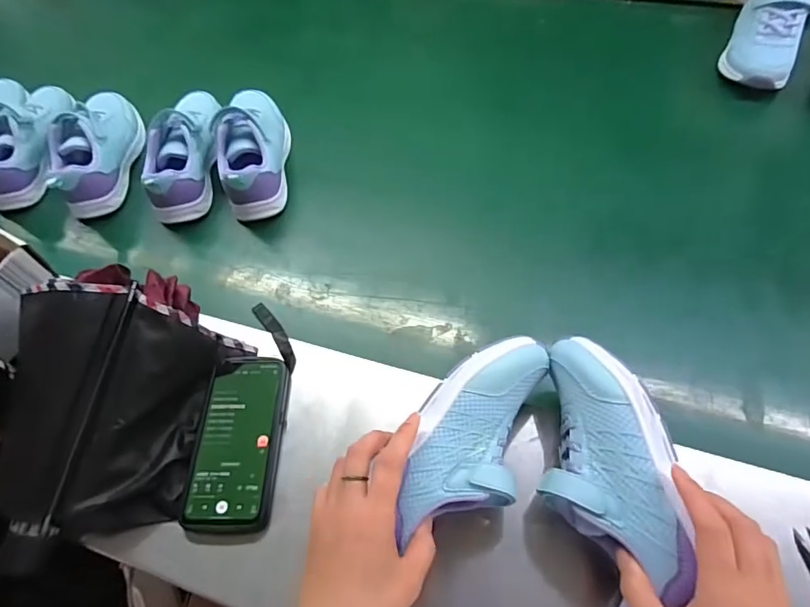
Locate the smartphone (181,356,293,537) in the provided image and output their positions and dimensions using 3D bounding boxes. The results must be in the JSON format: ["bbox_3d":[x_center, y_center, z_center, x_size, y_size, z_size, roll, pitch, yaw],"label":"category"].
[{"bbox_3d":[-0.158,0.128,0.467,0.078,0.015,0.162,0,60,4],"label":"smartphone"}]

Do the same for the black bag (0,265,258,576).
[{"bbox_3d":[-0.278,0.091,0.435,0.180,0.093,0.261,13,59,8],"label":"black bag"}]

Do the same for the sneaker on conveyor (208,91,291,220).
[{"bbox_3d":[-0.206,-0.215,0.669,0.086,0.090,0.202,-10,58,-5],"label":"sneaker on conveyor"}]

